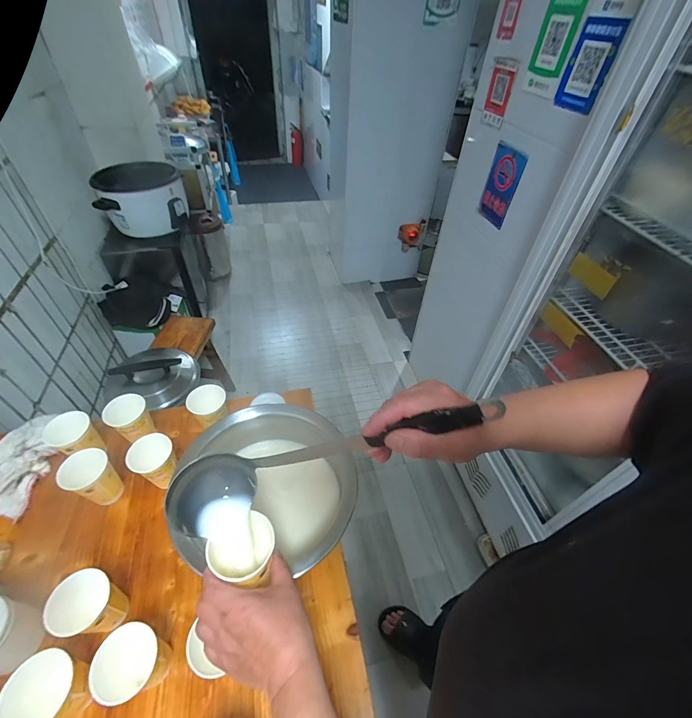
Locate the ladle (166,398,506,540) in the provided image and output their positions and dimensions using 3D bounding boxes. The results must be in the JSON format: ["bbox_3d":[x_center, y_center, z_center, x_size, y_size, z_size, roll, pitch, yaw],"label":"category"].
[{"bbox_3d":[-0.026,0.104,0.336,0.343,0.080,0.063,-21,43,18],"label":"ladle"}]

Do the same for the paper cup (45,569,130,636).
[{"bbox_3d":[-0.378,0.371,0.512,0.073,0.106,0.073,2,46,-2],"label":"paper cup"}]

